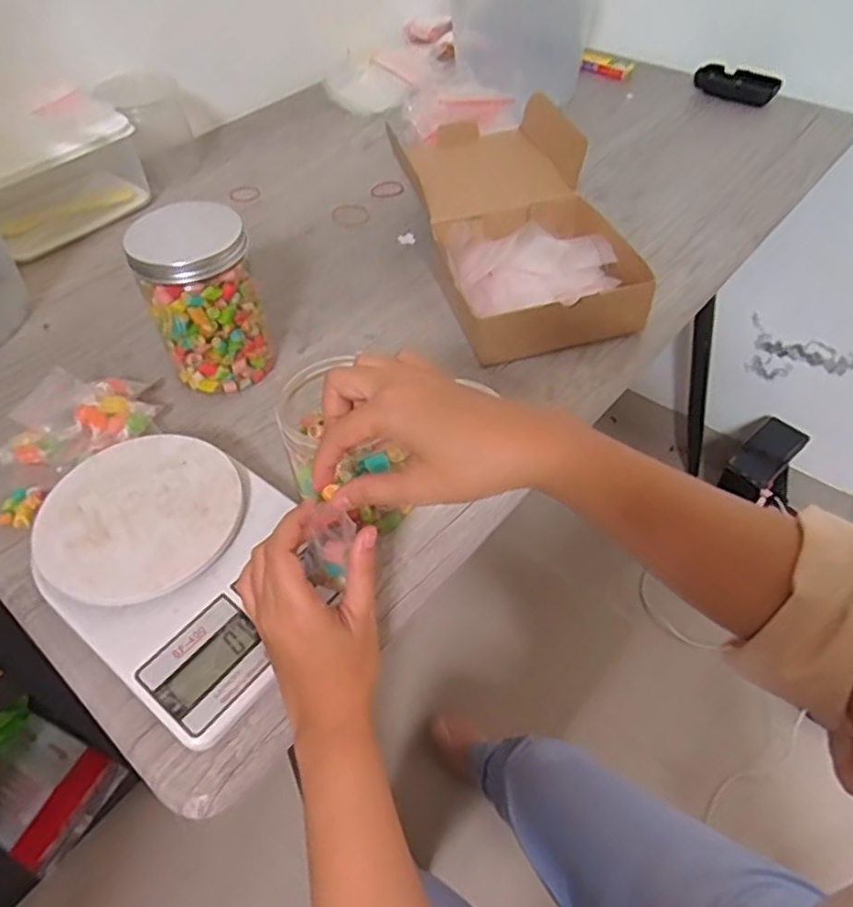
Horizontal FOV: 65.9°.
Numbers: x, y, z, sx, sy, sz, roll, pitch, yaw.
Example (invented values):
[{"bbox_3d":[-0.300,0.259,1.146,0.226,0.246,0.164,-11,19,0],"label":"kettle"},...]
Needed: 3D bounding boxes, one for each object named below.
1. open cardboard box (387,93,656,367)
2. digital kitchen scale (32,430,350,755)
[{"bbox_3d":[0.087,-0.230,0.646,0.165,0.078,0.342,-11,50,-6],"label":"open cardboard box"},{"bbox_3d":[-0.162,0.069,0.434,0.205,0.038,0.143,31,58,26],"label":"digital kitchen scale"}]

